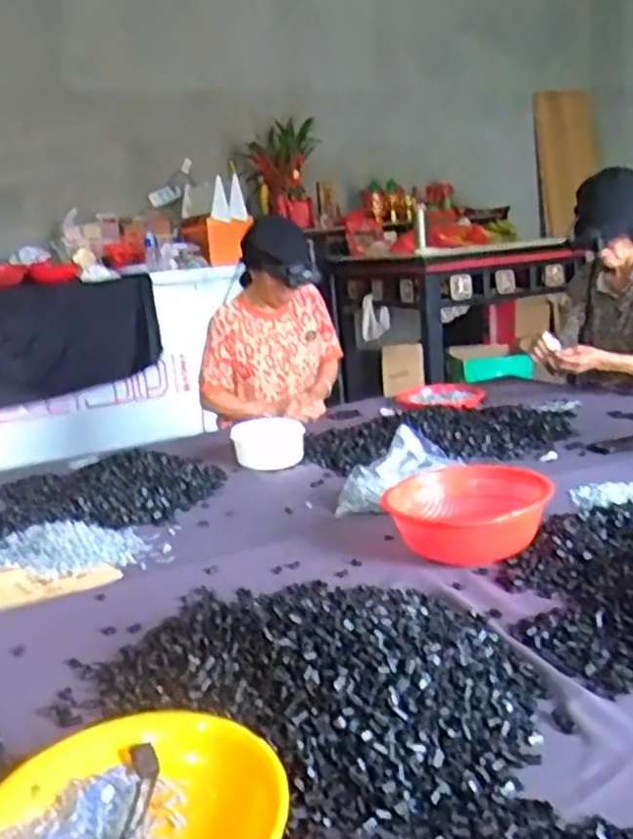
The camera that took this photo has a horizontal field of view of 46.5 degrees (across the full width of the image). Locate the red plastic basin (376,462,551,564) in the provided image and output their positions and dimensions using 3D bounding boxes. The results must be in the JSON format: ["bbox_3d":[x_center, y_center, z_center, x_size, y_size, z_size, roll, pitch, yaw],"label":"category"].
[{"bbox_3d":[0.224,0.141,1.074,0.219,0.088,0.196,2,15,24],"label":"red plastic basin"}]

